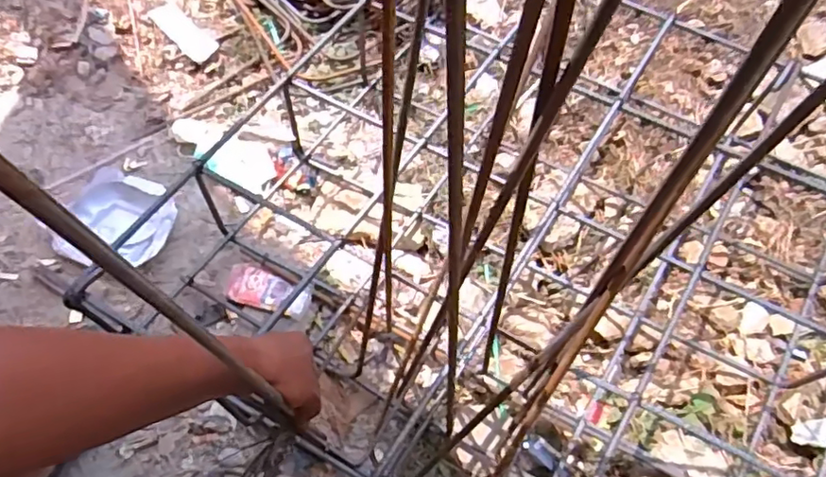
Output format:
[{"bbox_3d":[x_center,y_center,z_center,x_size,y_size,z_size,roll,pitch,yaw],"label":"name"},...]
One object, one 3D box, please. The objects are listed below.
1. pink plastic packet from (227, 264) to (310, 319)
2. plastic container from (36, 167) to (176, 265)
[{"bbox_3d":[-0.212,0.077,0.865,0.123,0.014,0.055,15,65,12],"label":"pink plastic packet"},{"bbox_3d":[-0.453,-0.029,0.899,0.185,0.045,0.160,15,66,4],"label":"plastic container"}]

